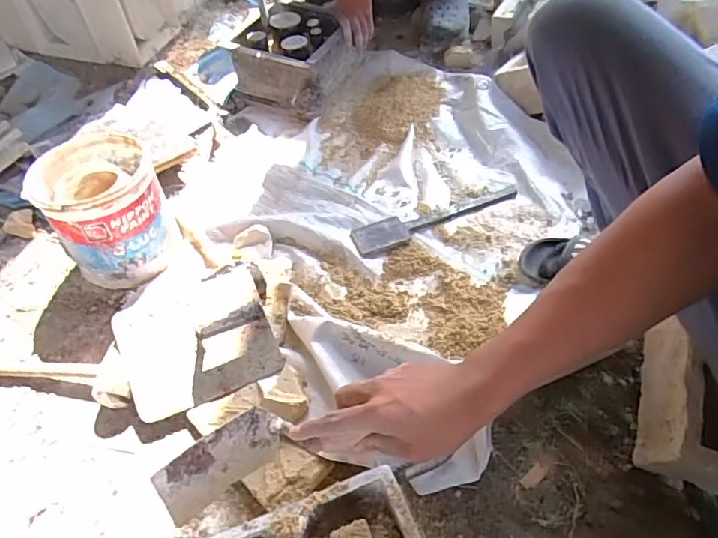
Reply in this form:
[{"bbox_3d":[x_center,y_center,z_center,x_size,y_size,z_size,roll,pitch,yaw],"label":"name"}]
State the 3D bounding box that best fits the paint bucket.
[{"bbox_3d":[-0.416,-0.098,0.856,0.171,0.174,0.184,-3,53,3],"label":"paint bucket"}]

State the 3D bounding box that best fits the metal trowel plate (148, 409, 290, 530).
[{"bbox_3d":[-0.121,0.175,0.467,0.117,0.065,0.011,-32,32,-28],"label":"metal trowel plate"}]

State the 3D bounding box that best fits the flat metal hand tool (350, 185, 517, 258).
[{"bbox_3d":[0.140,-0.102,0.950,0.330,0.008,0.064,-22,55,-15],"label":"flat metal hand tool"}]

